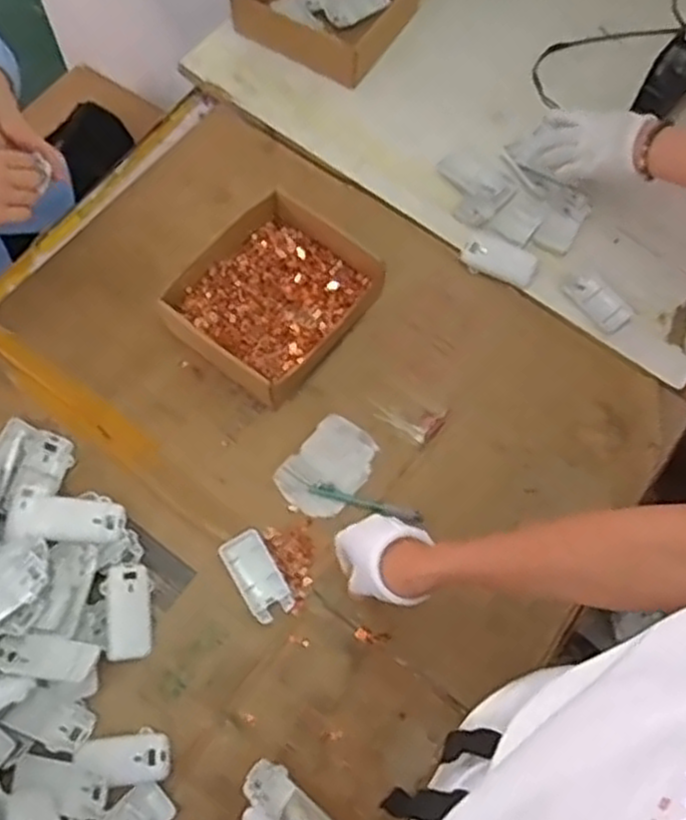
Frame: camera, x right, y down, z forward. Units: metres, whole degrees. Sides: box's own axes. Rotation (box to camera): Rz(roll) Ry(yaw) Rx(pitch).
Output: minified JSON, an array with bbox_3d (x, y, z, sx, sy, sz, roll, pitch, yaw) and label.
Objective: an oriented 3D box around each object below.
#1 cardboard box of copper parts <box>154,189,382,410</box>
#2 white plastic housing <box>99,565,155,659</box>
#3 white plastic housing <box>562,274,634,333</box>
[{"bbox_3d":[-0.085,-0.137,0.927,0.193,0.057,0.218,36,71,12],"label":"cardboard box of copper parts"},{"bbox_3d":[-0.220,0.205,0.796,0.048,0.015,0.093,2,75,-17],"label":"white plastic housing"},{"bbox_3d":[0.317,-0.134,0.963,0.083,0.007,0.047,41,72,14],"label":"white plastic housing"}]

